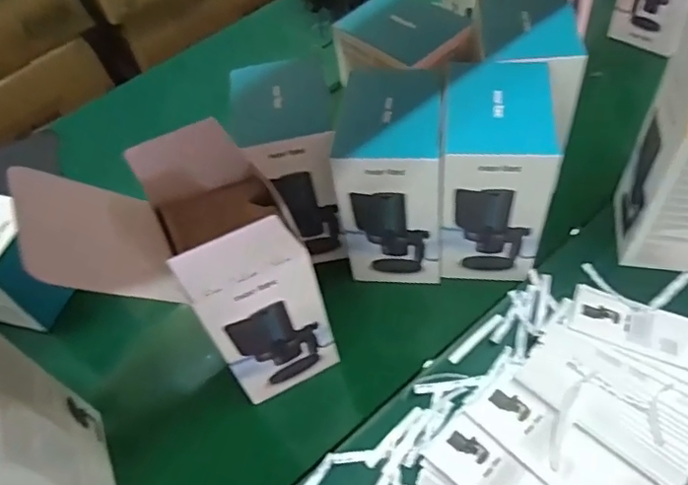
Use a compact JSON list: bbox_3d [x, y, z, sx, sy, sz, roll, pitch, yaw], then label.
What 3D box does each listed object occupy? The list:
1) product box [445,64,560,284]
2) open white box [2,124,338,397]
[{"bbox_3d":[0.177,-0.075,0.677,0.123,0.226,0.144,4,50,7],"label":"product box"},{"bbox_3d":[-0.151,0.044,0.590,0.222,0.308,0.150,-22,51,-14],"label":"open white box"}]

